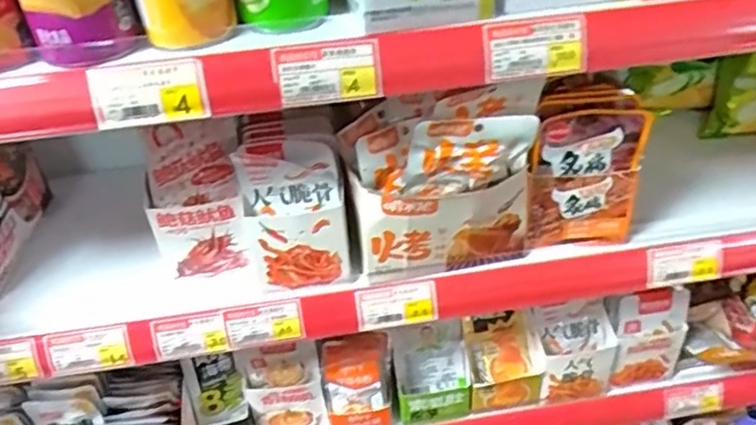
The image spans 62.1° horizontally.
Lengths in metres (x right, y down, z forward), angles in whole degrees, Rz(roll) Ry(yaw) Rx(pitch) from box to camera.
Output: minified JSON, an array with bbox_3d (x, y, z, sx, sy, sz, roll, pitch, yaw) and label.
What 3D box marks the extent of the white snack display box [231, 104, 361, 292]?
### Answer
[{"bbox_3d":[-0.080,-0.012,0.586,0.087,0.137,0.104,-11,41,-9],"label":"white snack display box"}]

